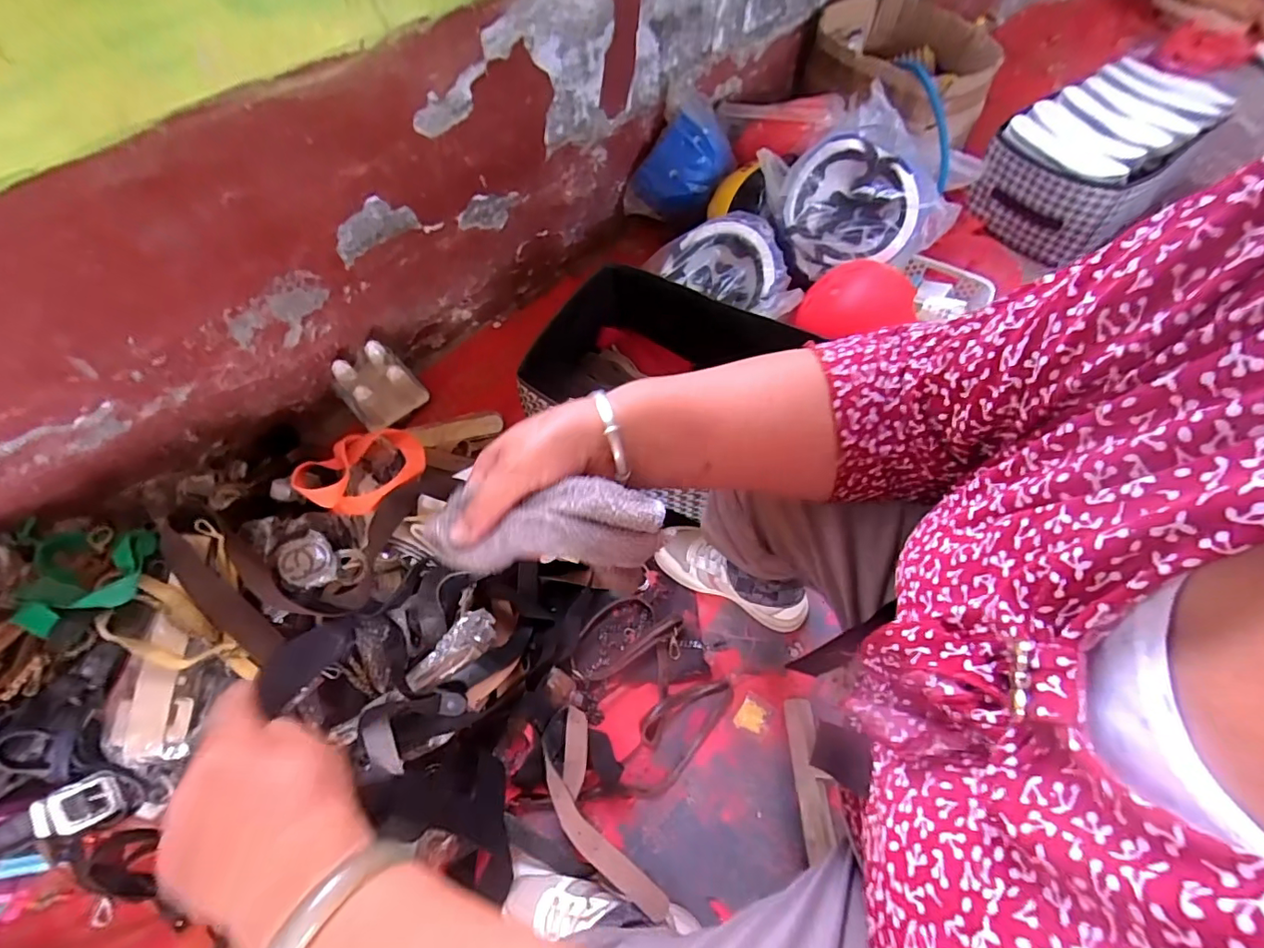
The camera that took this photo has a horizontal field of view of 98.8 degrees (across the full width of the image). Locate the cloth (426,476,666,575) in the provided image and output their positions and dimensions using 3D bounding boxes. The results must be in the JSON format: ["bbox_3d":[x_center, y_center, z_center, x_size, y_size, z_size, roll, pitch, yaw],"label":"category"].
[{"bbox_3d":[-0.050,0.029,0.310,0.133,0.029,0.046,-5,61,1],"label":"cloth"}]

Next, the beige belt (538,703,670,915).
[{"bbox_3d":[-0.048,0.394,0.634,0.074,0.059,0.235,-25,63,-12],"label":"beige belt"}]

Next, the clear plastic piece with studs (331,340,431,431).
[{"bbox_3d":[-0.442,-0.157,0.942,0.094,0.099,0.121,40,69,21],"label":"clear plastic piece with studs"}]

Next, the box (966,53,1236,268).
[{"bbox_3d":[0.981,-0.680,1.143,0.460,0.160,0.277,-38,67,-18],"label":"box"}]

